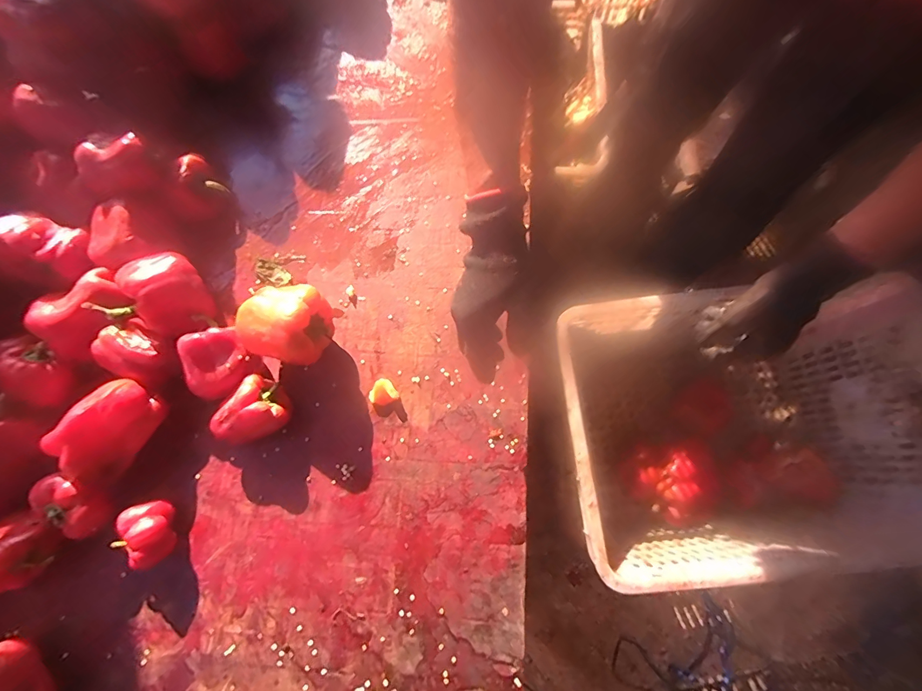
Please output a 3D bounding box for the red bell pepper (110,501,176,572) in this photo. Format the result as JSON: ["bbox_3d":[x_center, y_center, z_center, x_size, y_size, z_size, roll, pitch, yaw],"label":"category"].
[{"bbox_3d":[-0.324,0.193,0.428,0.054,0.044,0.062,-8,75,-3],"label":"red bell pepper"}]

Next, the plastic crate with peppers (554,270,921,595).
[{"bbox_3d":[0.403,0.131,0.664,0.517,0.301,0.353,-5,75,-2],"label":"plastic crate with peppers"}]

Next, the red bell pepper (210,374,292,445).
[{"bbox_3d":[-0.231,0.071,0.456,0.080,0.050,0.062,-26,76,-7],"label":"red bell pepper"}]

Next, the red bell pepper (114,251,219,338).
[{"bbox_3d":[-0.325,-0.062,0.465,0.069,0.062,0.096,-36,78,-10],"label":"red bell pepper"}]

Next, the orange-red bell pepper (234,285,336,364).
[{"bbox_3d":[-0.193,-0.023,0.466,0.085,0.085,0.082,-1,73,2],"label":"orange-red bell pepper"}]

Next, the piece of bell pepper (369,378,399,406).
[{"bbox_3d":[-0.091,0.055,0.481,0.031,0.013,0.029,0,74,0],"label":"piece of bell pepper"}]

